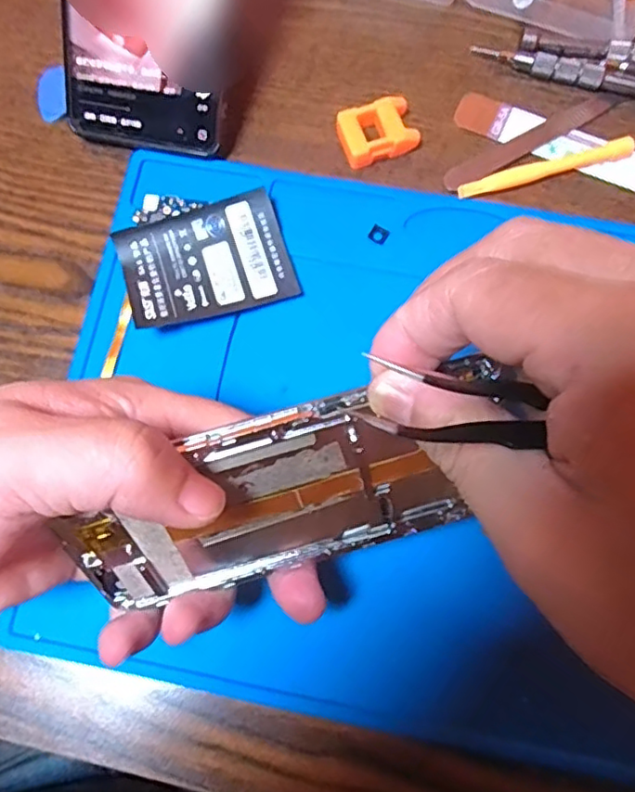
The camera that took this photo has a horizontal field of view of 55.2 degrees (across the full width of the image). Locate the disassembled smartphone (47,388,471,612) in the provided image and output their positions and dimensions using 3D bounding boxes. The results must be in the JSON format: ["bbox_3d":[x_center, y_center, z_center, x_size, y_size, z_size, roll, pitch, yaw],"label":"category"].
[{"bbox_3d":[-0.018,0.036,0.193,0.120,0.069,0.005,-18,41,0],"label":"disassembled smartphone"}]

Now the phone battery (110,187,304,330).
[{"bbox_3d":[-0.050,-0.059,0.271,0.072,0.008,0.051,-19,79,-4],"label":"phone battery"}]

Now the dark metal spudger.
[{"bbox_3d":[0.102,-0.122,0.289,0.092,0.004,0.013,-28,78,-5],"label":"dark metal spudger"}]

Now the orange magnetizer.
[{"bbox_3d":[0.027,-0.124,0.287,0.037,0.015,0.025,-17,78,-2],"label":"orange magnetizer"}]

